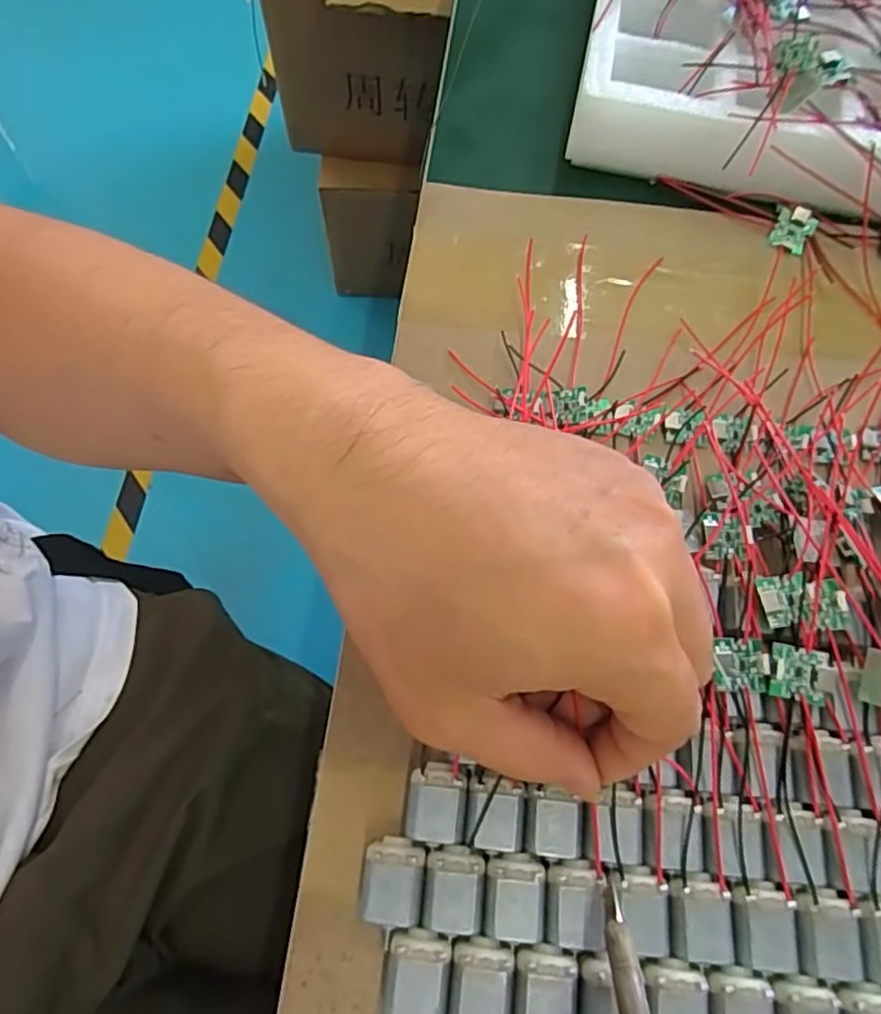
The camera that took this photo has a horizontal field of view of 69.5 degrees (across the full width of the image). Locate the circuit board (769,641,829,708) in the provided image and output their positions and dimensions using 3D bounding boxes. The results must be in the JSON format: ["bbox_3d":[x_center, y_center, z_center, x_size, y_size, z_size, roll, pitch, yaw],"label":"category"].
[{"bbox_3d":[0.123,0.058,0.219,0.018,0.006,0.018,11,69,3],"label":"circuit board"}]

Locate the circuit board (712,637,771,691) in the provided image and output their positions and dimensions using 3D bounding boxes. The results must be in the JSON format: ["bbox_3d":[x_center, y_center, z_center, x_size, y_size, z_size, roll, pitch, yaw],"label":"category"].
[{"bbox_3d":[0.104,0.054,0.220,0.019,0.004,0.018,1,69,-1],"label":"circuit board"}]

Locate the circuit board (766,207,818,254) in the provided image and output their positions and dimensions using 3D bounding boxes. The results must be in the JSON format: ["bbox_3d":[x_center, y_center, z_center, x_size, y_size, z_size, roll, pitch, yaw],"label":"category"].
[{"bbox_3d":[0.171,-0.135,0.306,0.017,0.007,0.018,26,74,8],"label":"circuit board"}]

